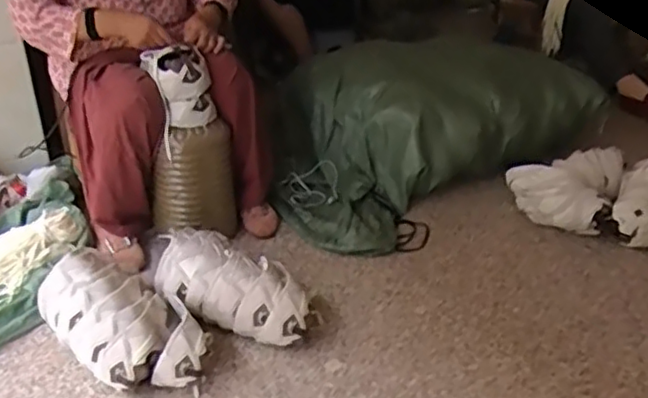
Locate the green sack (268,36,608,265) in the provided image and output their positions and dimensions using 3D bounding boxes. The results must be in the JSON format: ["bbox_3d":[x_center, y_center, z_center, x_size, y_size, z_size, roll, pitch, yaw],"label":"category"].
[{"bbox_3d":[0.259,-0.256,1.886,0.963,0.300,0.627,-21,36,-31],"label":"green sack"}]

